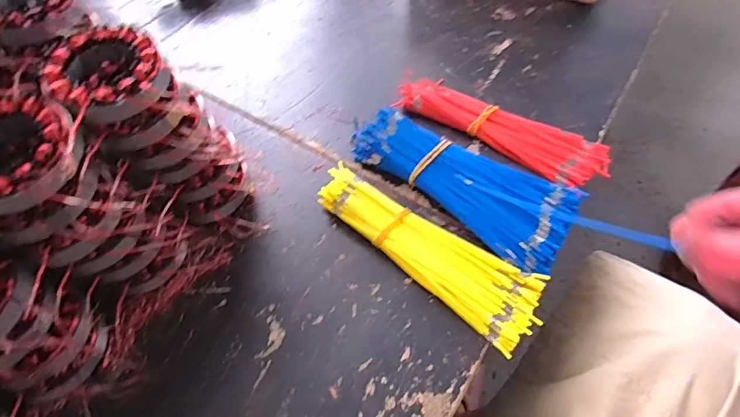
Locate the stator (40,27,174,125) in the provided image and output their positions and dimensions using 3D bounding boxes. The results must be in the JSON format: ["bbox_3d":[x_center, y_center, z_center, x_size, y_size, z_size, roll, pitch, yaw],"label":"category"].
[{"bbox_3d":[-0.203,-0.104,0.365,0.079,0.029,0.092,-33,60,-18],"label":"stator"}]

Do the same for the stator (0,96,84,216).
[{"bbox_3d":[-0.249,-0.036,0.328,0.100,0.030,0.085,30,62,21],"label":"stator"}]

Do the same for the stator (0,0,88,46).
[{"bbox_3d":[-0.310,-0.185,0.426,0.087,0.024,0.094,-24,57,-13],"label":"stator"}]

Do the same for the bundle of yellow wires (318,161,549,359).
[{"bbox_3d":[0.055,0.033,0.460,0.241,0.027,0.073,37,65,25],"label":"bundle of yellow wires"}]

